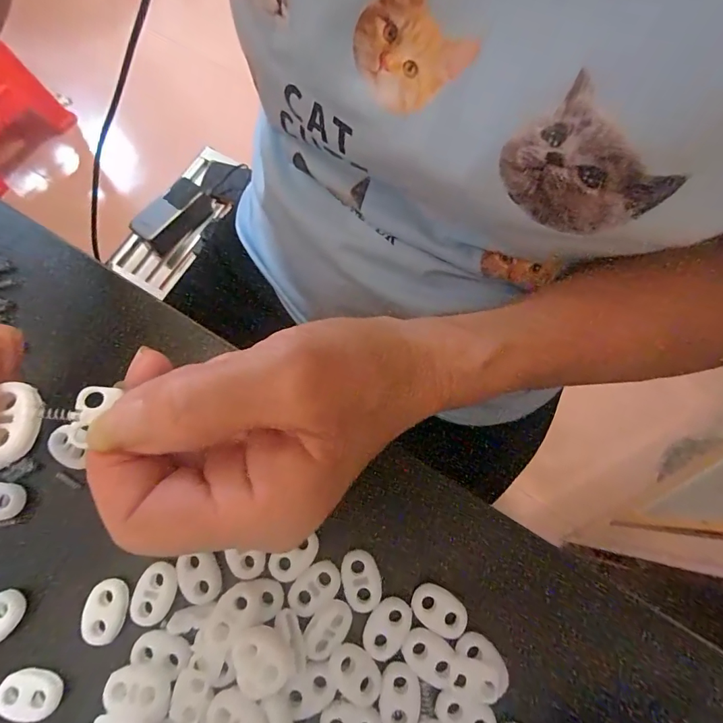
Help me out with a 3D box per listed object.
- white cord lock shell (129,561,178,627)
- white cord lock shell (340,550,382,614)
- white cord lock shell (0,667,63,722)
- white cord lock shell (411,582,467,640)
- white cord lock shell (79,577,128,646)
[{"bbox_3d":[-0.083,0.092,0.160,0.015,0.004,0.022,18,73,5],"label":"white cord lock shell"},{"bbox_3d":[0.000,0.087,0.162,0.015,0.004,0.022,-9,71,-3],"label":"white cord lock shell"},{"bbox_3d":[-0.125,0.125,0.153,0.022,0.005,0.015,5,72,0],"label":"white cord lock shell"},{"bbox_3d":[0.031,0.097,0.157,0.021,0.004,0.015,29,73,9],"label":"white cord lock shell"},{"bbox_3d":[-0.101,0.098,0.160,0.016,0.004,0.022,13,73,3],"label":"white cord lock shell"}]

